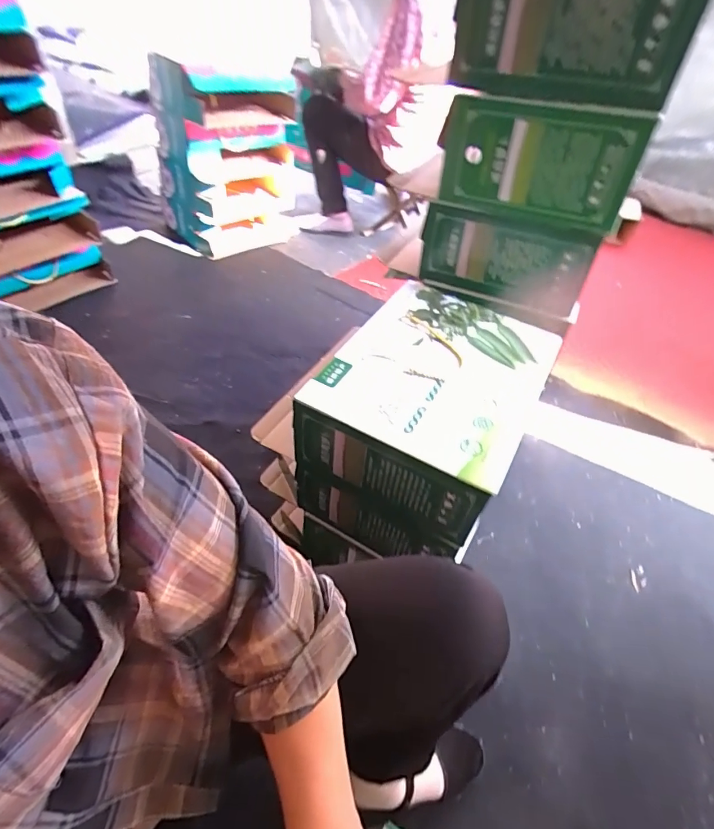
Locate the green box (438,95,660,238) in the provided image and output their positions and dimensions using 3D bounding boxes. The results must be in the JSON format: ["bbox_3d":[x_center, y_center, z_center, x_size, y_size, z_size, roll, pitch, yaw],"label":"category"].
[{"bbox_3d":[0.245,-0.349,0.616,0.262,0.138,0.042,19,47,11],"label":"green box"}]

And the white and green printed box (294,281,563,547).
[{"bbox_3d":[0.113,-0.028,0.673,0.269,0.141,0.358,25,49,17],"label":"white and green printed box"}]

